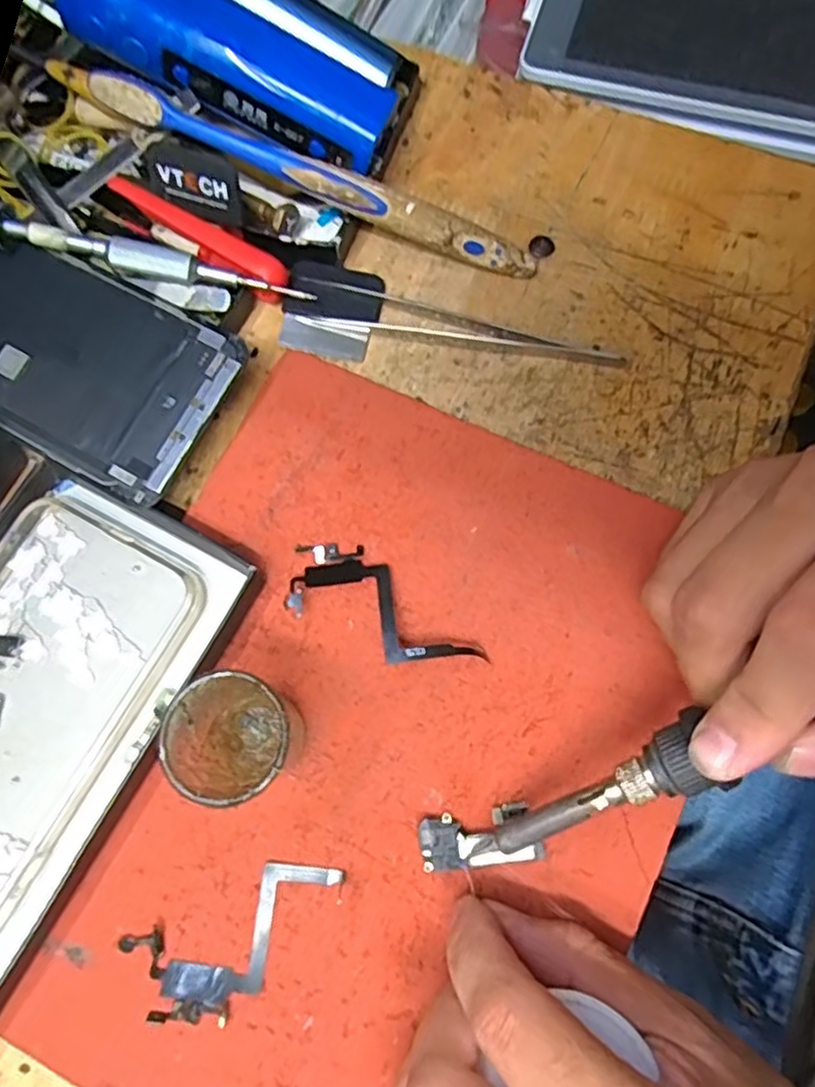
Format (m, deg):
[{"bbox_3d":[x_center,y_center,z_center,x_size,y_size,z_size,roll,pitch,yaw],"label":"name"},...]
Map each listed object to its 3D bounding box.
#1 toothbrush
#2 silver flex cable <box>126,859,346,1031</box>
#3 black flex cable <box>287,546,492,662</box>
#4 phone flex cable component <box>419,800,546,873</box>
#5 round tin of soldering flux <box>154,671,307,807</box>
[{"bbox_3d":[-0.040,-0.147,0.273,0.194,0.011,0.012,19,75,-7],"label":"toothbrush"},{"bbox_3d":[-0.053,0.127,0.221,0.070,0.004,0.033,-25,75,-6],"label":"silver flex cable"},{"bbox_3d":[-0.008,0.023,0.245,0.075,0.014,0.031,27,76,8],"label":"black flex cable"},{"bbox_3d":[0.024,0.097,0.226,0.039,0.006,0.018,-9,74,-2],"label":"phone flex cable component"},{"bbox_3d":[-0.054,0.060,0.217,0.032,0.048,0.035,0,74,1],"label":"round tin of soldering flux"}]

